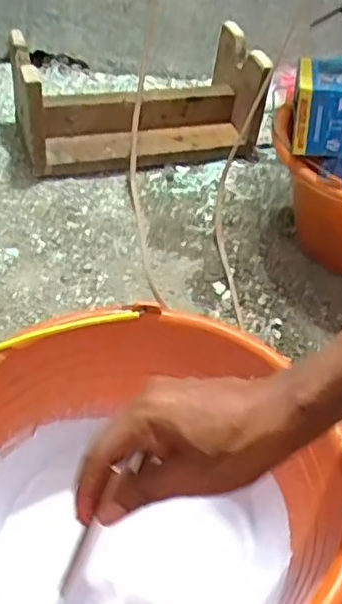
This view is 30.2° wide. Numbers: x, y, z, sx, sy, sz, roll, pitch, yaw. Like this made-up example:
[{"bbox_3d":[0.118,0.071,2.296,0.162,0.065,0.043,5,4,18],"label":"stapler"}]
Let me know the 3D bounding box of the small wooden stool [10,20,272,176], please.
[{"bbox_3d":[-0.051,-0.309,0.970,0.367,0.143,0.182,-12,49,-17],"label":"small wooden stool"}]

